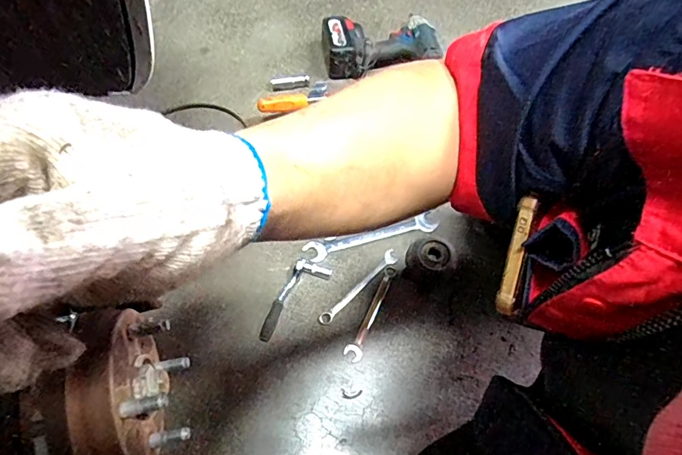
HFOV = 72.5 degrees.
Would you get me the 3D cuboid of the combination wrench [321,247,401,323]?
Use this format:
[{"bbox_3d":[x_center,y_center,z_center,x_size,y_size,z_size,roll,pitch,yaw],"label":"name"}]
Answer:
[{"bbox_3d":[0.032,0.103,0.801,0.176,0.016,0.025,-41,73,-20],"label":"combination wrench"}]

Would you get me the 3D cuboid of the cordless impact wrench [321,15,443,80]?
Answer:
[{"bbox_3d":[0.083,-0.397,1.010,0.245,0.077,0.118,-12,65,-7],"label":"cordless impact wrench"}]

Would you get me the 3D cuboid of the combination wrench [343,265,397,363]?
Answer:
[{"bbox_3d":[0.053,0.141,0.786,0.029,0.011,0.172,23,66,10],"label":"combination wrench"}]

